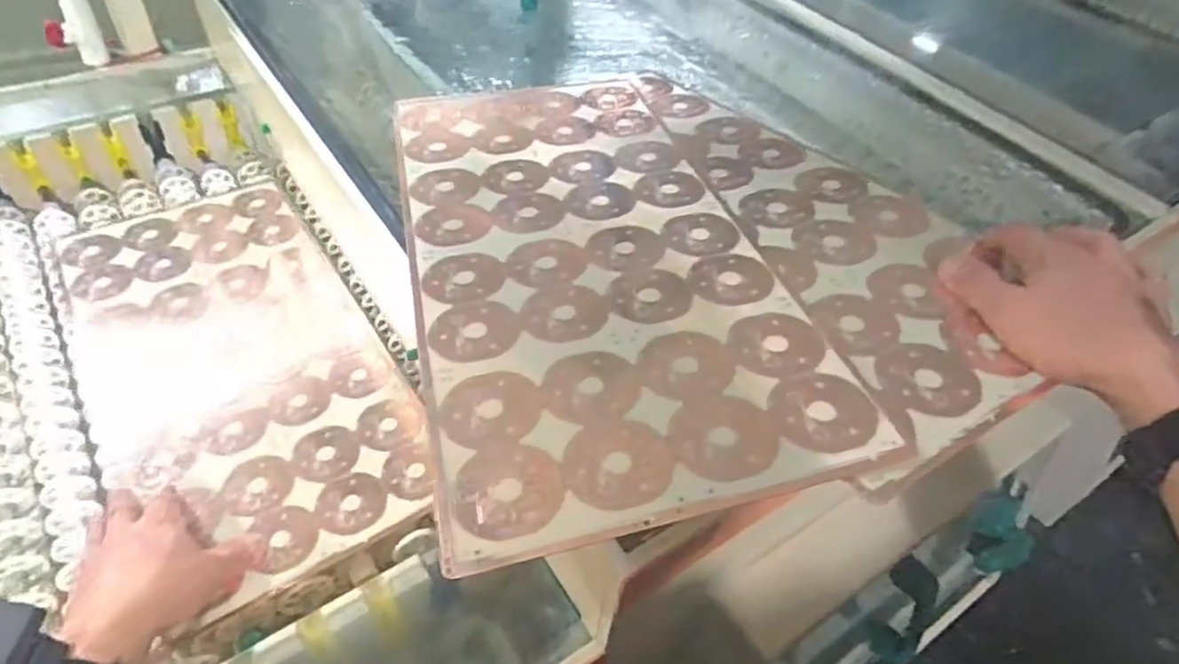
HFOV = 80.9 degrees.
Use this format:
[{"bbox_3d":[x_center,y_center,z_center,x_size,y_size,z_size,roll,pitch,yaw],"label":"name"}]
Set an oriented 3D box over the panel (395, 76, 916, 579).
[{"bbox_3d":[-0.010,-0.072,0.522,0.248,0.010,0.497,-11,44,-8],"label":"panel"}]

